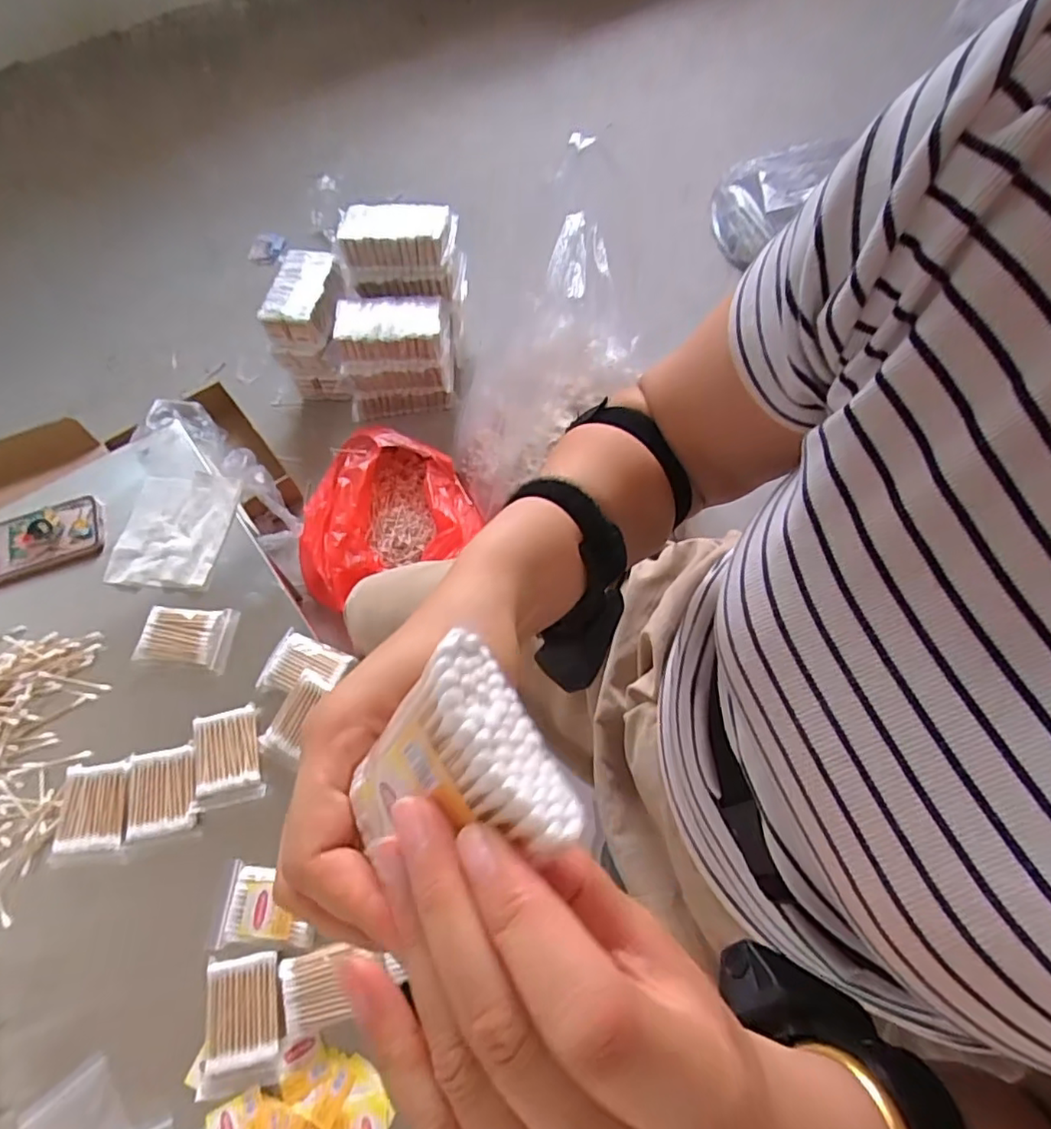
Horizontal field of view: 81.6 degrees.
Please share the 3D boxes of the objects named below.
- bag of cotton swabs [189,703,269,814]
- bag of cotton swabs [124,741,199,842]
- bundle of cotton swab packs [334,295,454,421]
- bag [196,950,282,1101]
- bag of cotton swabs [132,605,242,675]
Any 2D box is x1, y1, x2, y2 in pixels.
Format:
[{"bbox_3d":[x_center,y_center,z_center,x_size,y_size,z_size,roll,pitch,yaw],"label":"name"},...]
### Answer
[{"bbox_3d":[-0.285,0.182,0.580,0.061,0.013,0.089,-13,64,-5],"label":"bag of cotton swabs"},{"bbox_3d":[-0.340,0.211,0.571,0.059,0.012,0.077,-12,64,-4],"label":"bag of cotton swabs"},{"bbox_3d":[-0.263,-0.437,1.275,0.232,0.207,0.153,-2,63,1],"label":"bundle of cotton swab packs"},{"bbox_3d":[-0.229,0.366,0.489,0.061,0.010,0.090,-9,64,-3],"label":"bag"},{"bbox_3d":[-0.352,0.074,0.635,0.085,0.022,0.063,4,64,3],"label":"bag of cotton swabs"}]

